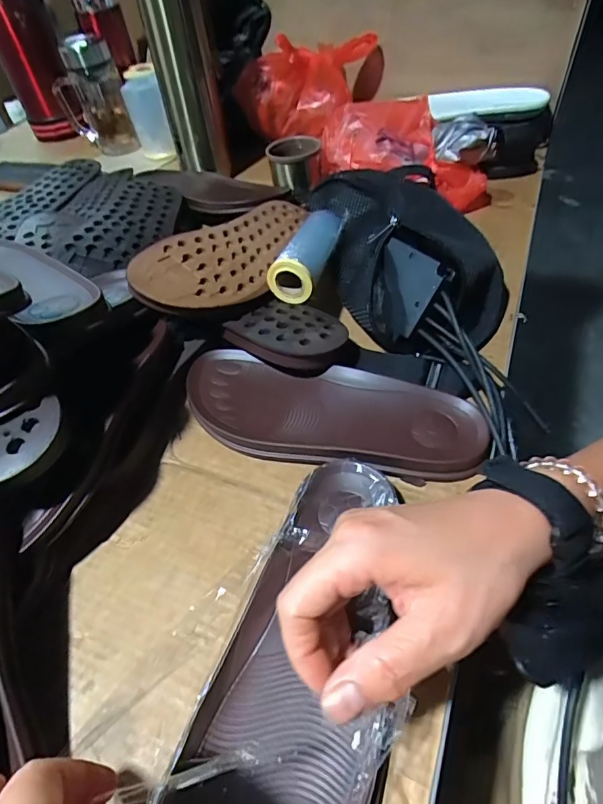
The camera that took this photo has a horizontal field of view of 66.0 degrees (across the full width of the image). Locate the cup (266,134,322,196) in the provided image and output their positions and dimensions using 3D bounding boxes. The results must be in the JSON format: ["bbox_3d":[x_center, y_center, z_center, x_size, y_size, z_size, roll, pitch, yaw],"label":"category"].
[{"bbox_3d":[-0.008,-0.316,0.621,0.069,0.050,0.064,-12,49,-4],"label":"cup"}]

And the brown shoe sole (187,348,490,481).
[{"bbox_3d":[0.016,0.011,0.373,0.242,0.024,0.090,13,52,17],"label":"brown shoe sole"}]

